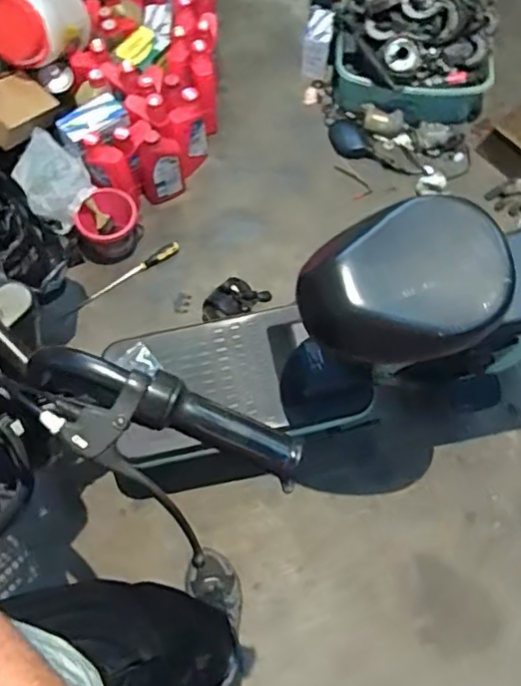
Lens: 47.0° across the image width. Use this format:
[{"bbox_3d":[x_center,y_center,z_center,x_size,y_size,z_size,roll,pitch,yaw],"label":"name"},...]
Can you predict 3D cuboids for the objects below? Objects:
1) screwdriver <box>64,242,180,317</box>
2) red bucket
[{"bbox_3d":[-0.365,-0.170,1.588,0.342,0.030,0.030,-31,71,-13],"label":"screwdriver"},{"bbox_3d":[-0.401,-0.317,1.584,0.157,0.139,0.135,-28,71,-12],"label":"red bucket"}]

